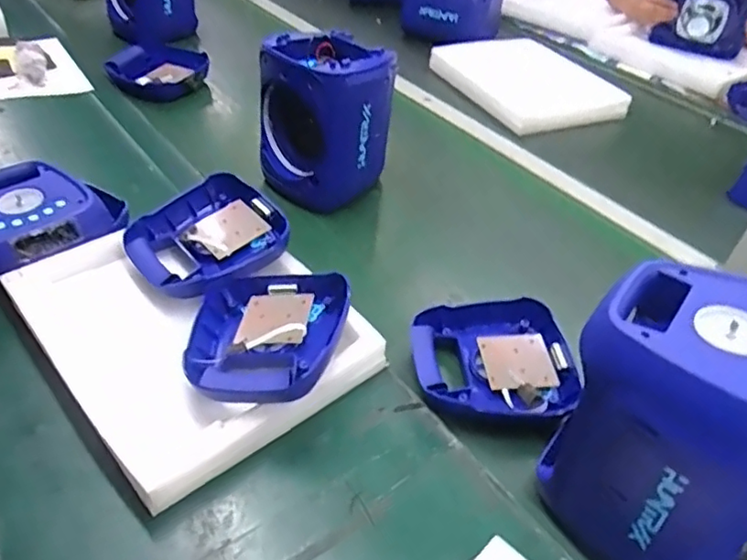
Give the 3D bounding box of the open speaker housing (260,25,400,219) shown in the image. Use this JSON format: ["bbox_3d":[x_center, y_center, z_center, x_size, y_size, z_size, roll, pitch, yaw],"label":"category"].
[{"bbox_3d":[-0.074,-0.242,0.915,0.190,0.228,0.140,6,38,-5],"label":"open speaker housing"}]

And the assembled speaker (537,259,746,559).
[{"bbox_3d":[0.245,0.125,0.511,0.161,0.238,0.148,27,41,21],"label":"assembled speaker"}]

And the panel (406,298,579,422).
[{"bbox_3d":[0.138,0.091,0.689,0.185,0.031,0.162,3,41,-6],"label":"panel"}]

